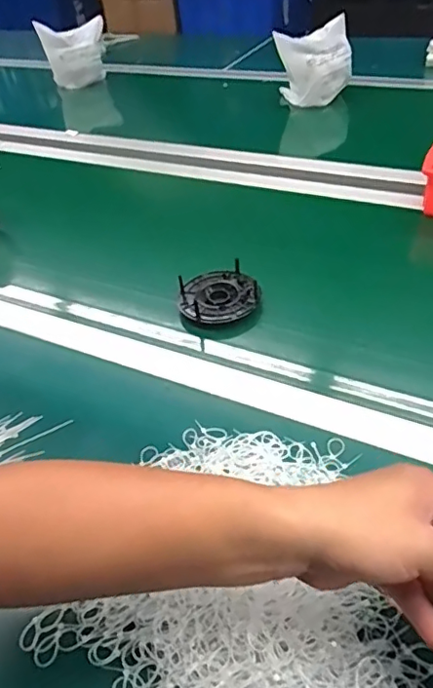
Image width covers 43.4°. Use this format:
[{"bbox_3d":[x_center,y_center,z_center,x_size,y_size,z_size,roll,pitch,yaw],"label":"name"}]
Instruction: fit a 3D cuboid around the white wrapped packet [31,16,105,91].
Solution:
[{"bbox_3d":[-0.364,-0.753,1.427,0.170,0.150,0.079,-17,43,-10],"label":"white wrapped packet"}]

